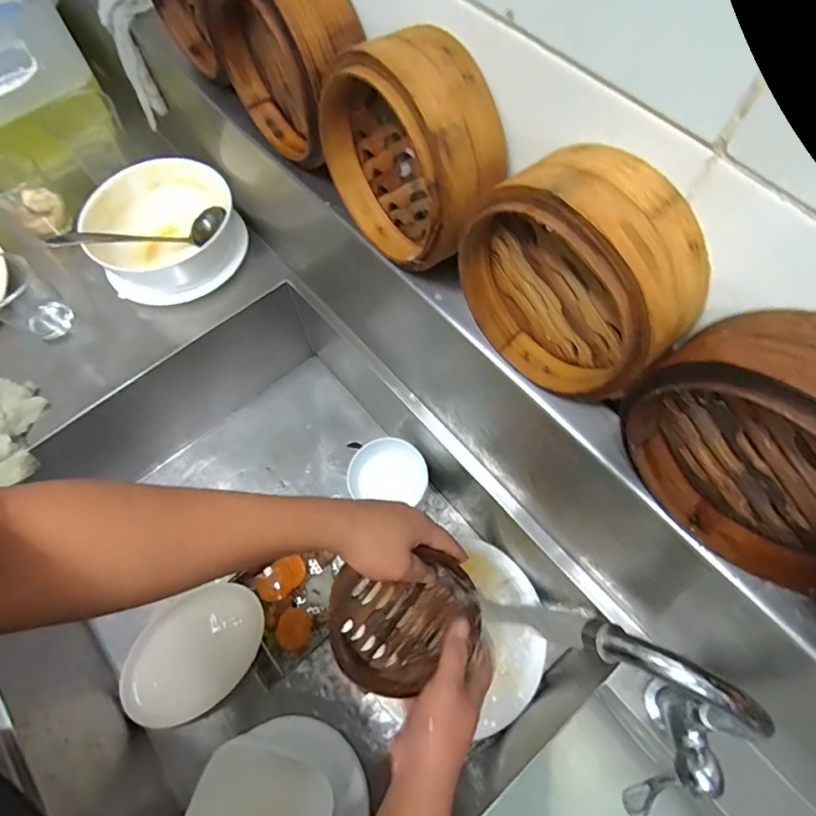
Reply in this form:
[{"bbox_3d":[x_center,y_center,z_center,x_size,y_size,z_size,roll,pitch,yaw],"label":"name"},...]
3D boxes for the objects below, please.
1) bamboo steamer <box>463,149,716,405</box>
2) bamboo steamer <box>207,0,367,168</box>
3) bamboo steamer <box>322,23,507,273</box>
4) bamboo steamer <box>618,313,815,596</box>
[{"bbox_3d":[0.100,-0.077,0.307,0.063,0.136,0.143,-40,71,-15],"label":"bamboo steamer"},{"bbox_3d":[-0.098,-0.290,0.406,0.067,0.134,0.144,-39,71,-15],"label":"bamboo steamer"},{"bbox_3d":[0.002,-0.178,0.353,0.075,0.142,0.139,-32,69,-12],"label":"bamboo steamer"},{"bbox_3d":[0.185,0.029,0.254,0.052,0.138,0.142,-34,70,-13],"label":"bamboo steamer"}]

